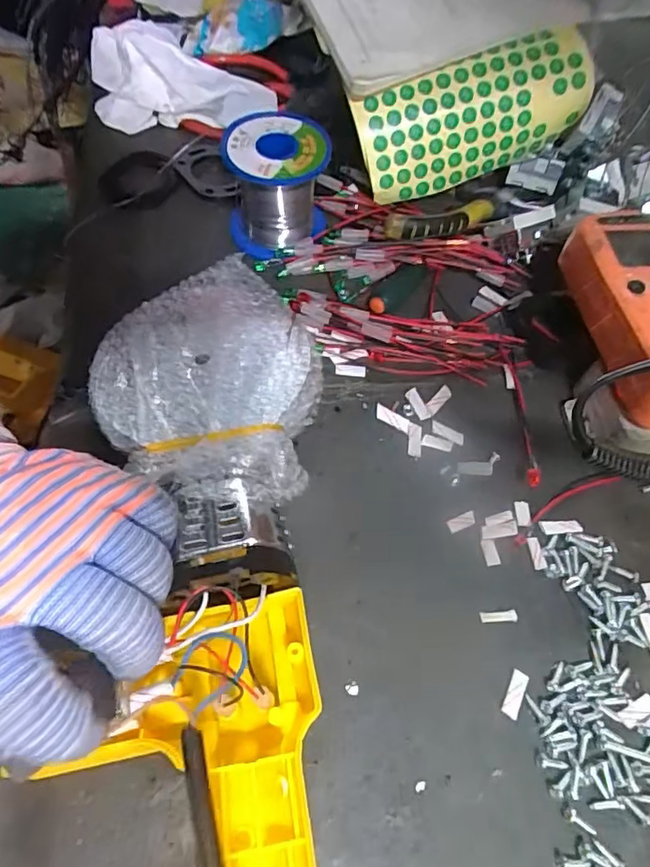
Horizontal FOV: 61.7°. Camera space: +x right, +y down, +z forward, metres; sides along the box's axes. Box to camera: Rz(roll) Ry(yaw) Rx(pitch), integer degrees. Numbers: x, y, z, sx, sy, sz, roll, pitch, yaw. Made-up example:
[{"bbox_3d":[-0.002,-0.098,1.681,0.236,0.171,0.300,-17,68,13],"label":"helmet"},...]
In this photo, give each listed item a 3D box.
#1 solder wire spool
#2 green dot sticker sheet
[{"bbox_3d":[-0.031,-0.165,0.355,0.064,0.056,0.062,1,61,-3],"label":"solder wire spool"},{"bbox_3d":[0.099,-0.210,0.365,0.152,0.071,0.017,-16,22,7],"label":"green dot sticker sheet"}]

